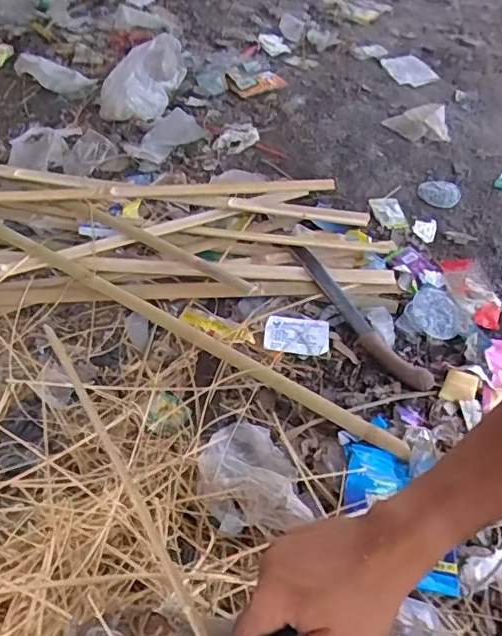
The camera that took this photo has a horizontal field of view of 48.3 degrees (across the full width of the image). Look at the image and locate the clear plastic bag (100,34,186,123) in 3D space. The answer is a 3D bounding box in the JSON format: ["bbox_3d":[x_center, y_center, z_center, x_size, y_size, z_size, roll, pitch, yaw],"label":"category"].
[{"bbox_3d":[-0.276,-0.598,1.391,0.147,0.112,0.265,13,47,13],"label":"clear plastic bag"}]

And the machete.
[{"bbox_3d":[0.172,-0.009,0.966,0.056,0.024,0.362,-26,56,-19],"label":"machete"}]

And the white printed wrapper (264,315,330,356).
[{"bbox_3d":[0.079,0.028,0.961,0.109,0.015,0.076,4,51,4],"label":"white printed wrapper"}]

